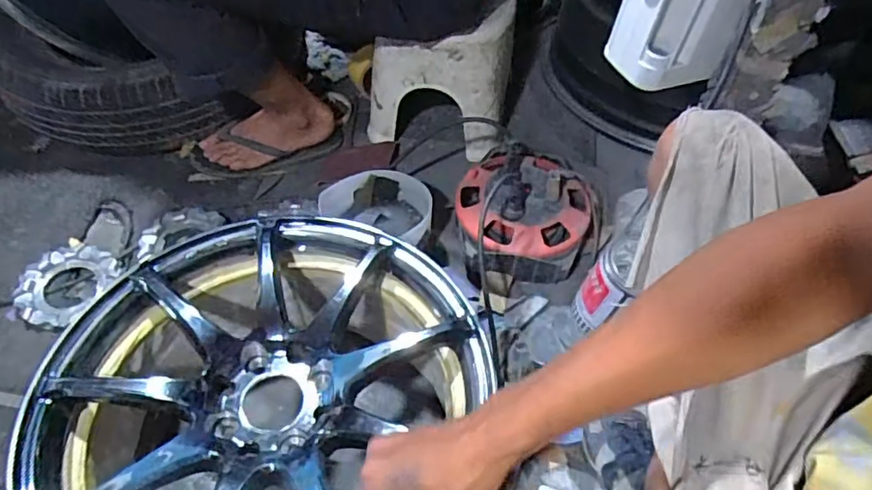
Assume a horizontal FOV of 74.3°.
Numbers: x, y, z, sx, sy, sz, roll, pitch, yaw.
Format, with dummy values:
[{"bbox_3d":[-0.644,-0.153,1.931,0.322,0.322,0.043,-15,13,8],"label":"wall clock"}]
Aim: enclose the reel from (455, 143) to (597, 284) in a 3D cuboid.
[{"bbox_3d":[0.145,-0.064,0.909,0.220,0.119,0.255,10,52,5],"label":"reel"}]

